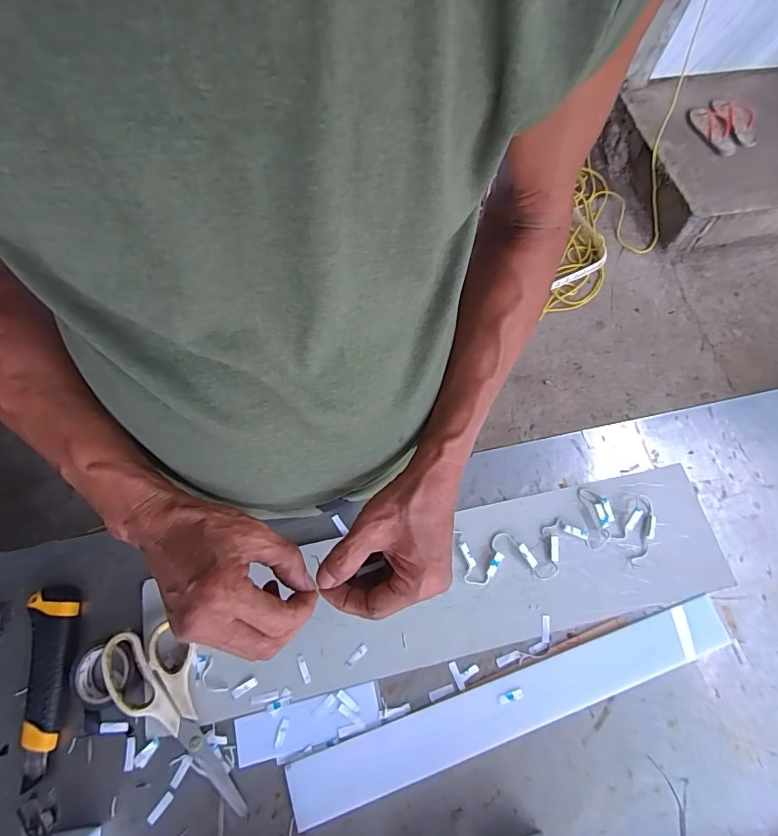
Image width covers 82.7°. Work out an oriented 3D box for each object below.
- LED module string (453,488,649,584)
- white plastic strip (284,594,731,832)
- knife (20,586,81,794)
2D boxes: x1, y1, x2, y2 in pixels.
[{"bbox_3d":[0.183,0.127,0.482,0.214,0.010,0.082,-7,70,-5],"label":"LED module string"},{"bbox_3d":[0.130,0.273,0.430,0.452,0.011,0.046,-16,58,-9],"label":"white plastic strip"},{"bbox_3d":[-0.318,0.242,0.411,0.038,0.020,0.159,-7,70,-6],"label":"knife"}]

